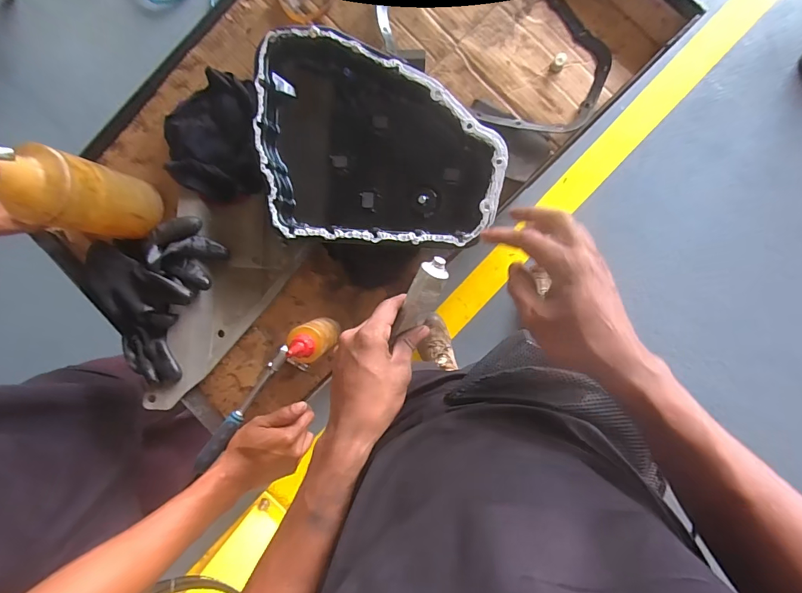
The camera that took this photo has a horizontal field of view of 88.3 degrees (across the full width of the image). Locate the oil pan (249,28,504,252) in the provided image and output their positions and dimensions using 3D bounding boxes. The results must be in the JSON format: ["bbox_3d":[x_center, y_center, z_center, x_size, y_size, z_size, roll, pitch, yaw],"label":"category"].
[{"bbox_3d":[-0.030,-0.198,0.537,0.307,0.055,0.256,4,92,5],"label":"oil pan"}]

